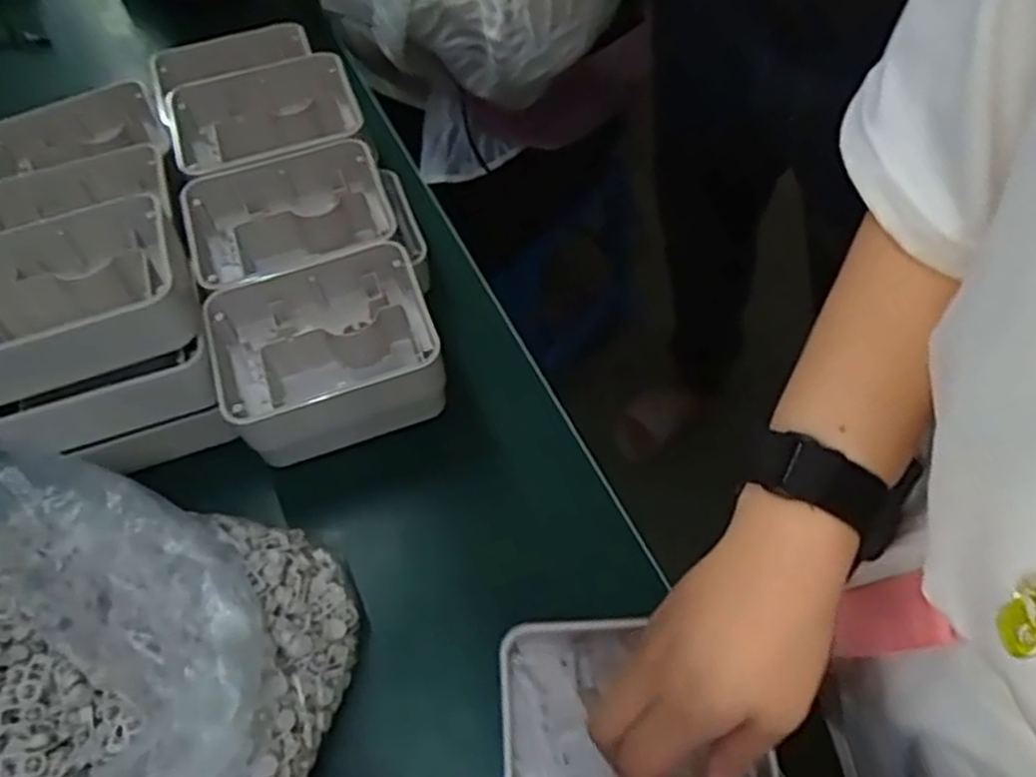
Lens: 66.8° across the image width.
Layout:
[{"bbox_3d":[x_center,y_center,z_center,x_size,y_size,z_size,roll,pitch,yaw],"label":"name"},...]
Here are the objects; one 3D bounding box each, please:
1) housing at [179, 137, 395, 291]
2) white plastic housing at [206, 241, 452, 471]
[{"bbox_3d":[-0.152,-0.110,0.530,0.133,0.048,0.102,-17,62,-9],"label":"housing"},{"bbox_3d":[-0.116,-0.019,0.492,0.127,0.071,0.098,-18,62,-9],"label":"white plastic housing"}]

